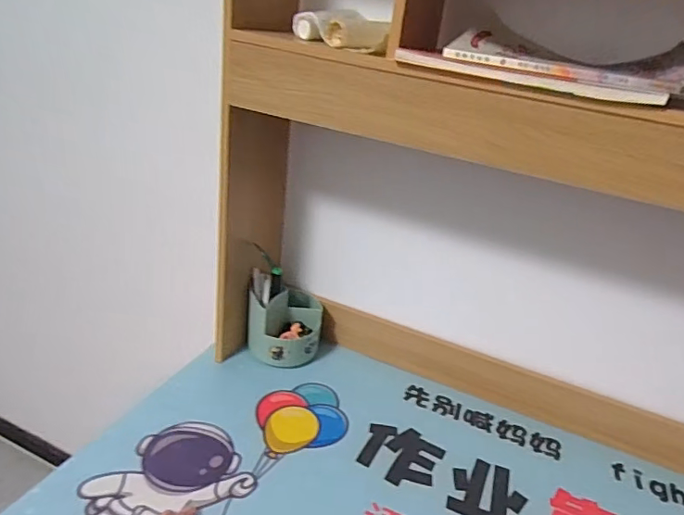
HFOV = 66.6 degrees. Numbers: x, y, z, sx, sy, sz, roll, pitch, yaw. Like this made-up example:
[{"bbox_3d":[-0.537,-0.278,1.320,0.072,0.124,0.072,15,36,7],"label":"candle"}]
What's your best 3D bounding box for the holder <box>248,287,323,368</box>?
[{"bbox_3d":[-0.094,0.112,0.873,0.119,0.111,0.109,4,26,-7],"label":"holder"}]

